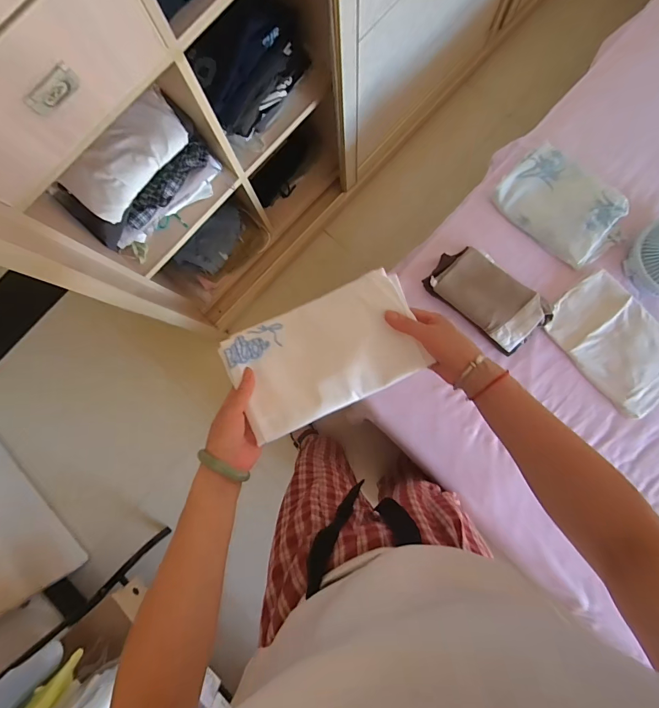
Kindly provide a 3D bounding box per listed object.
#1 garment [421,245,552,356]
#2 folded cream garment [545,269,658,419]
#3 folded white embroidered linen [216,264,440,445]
[{"bbox_3d":[0.368,-0.138,0.850,0.264,0.056,0.161,39,89,5],"label":"garment"},{"bbox_3d":[0.661,-0.019,0.849,0.185,0.033,0.314,-40,84,0],"label":"folded cream garment"},{"bbox_3d":[-0.005,-0.001,0.477,0.235,0.025,0.142,-24,85,2],"label":"folded white embroidered linen"}]

